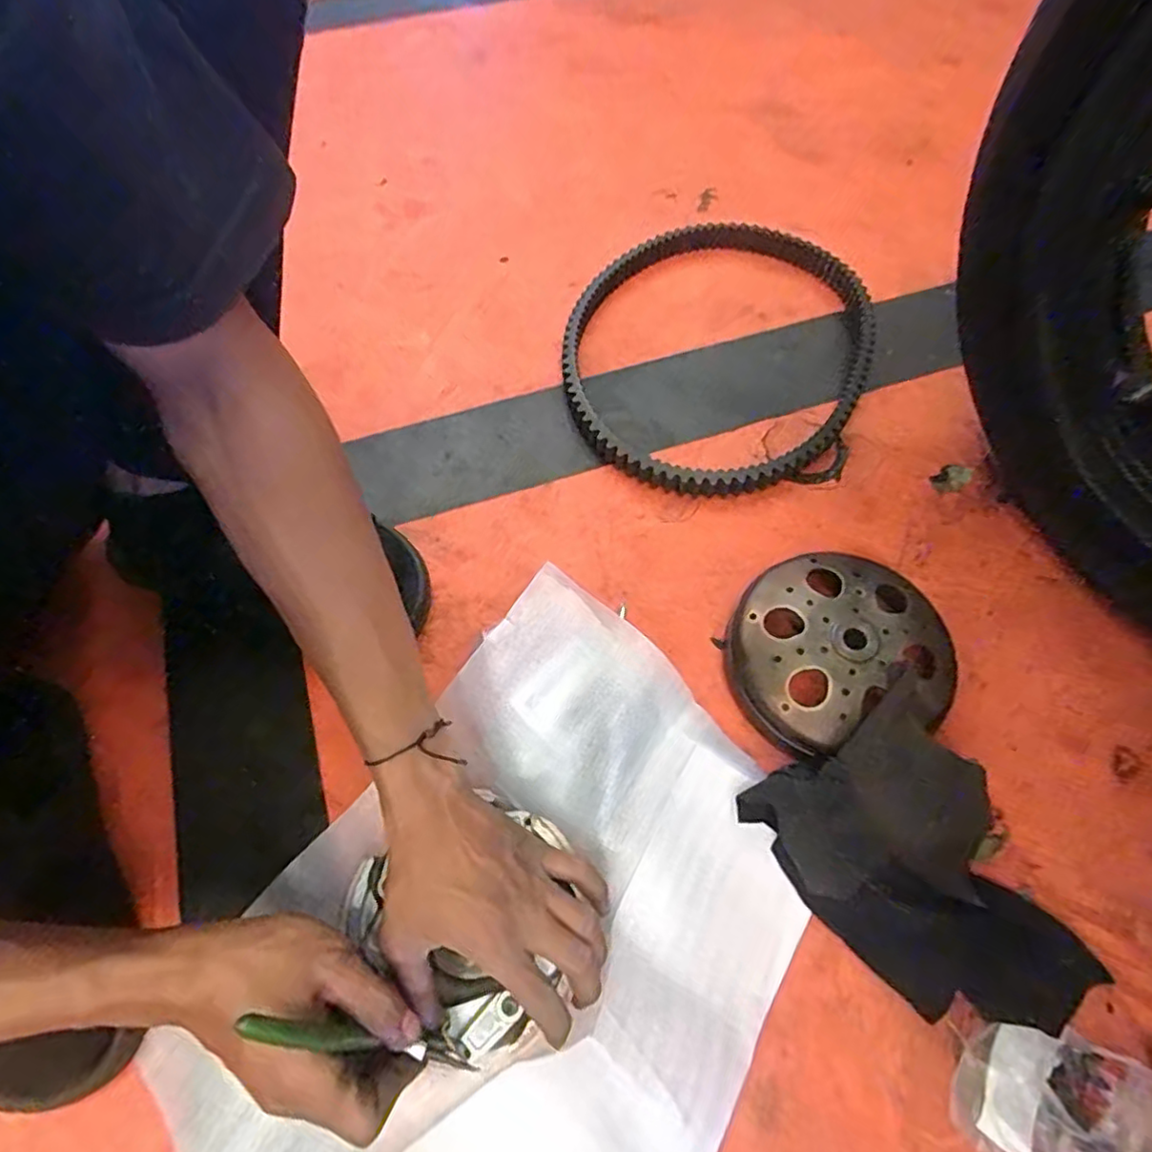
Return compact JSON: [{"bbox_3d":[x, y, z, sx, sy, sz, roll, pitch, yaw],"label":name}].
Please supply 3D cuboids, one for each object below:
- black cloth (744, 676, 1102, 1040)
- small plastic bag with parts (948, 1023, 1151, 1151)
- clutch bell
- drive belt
[{"bbox_3d":[0.210,0.186,0.382,0.120,0.071,0.196,-32,69,-15],"label":"black cloth"},{"bbox_3d":[0.282,0.307,0.348,0.136,0.024,0.095,33,68,14],"label":"small plastic bag with parts"},{"bbox_3d":[0.184,0.053,0.457,0.143,0.049,0.139,0,64,0],"label":"clutch bell"},{"bbox_3d":[0.133,-0.224,0.600,0.286,0.027,0.342,24,66,11],"label":"drive belt"}]

